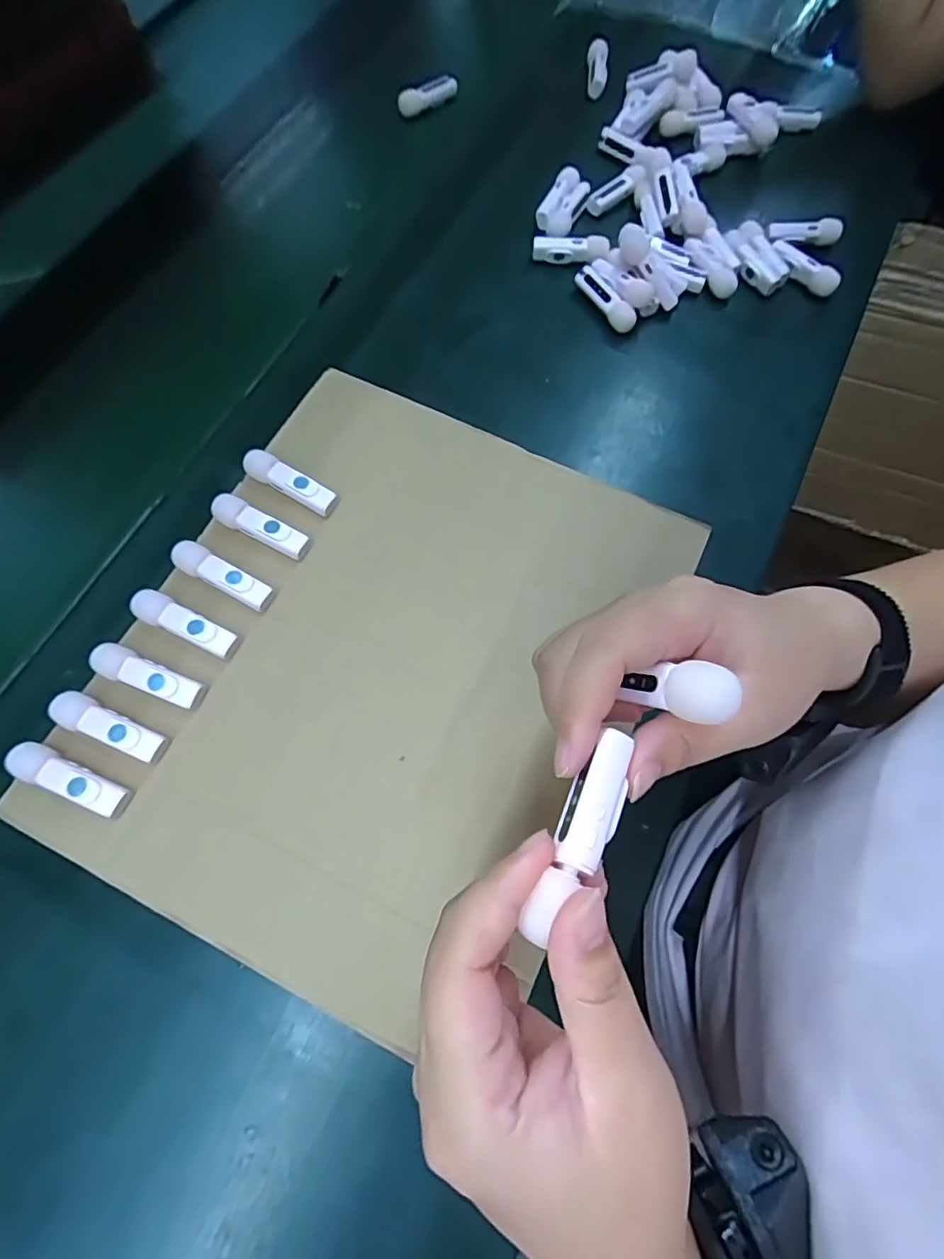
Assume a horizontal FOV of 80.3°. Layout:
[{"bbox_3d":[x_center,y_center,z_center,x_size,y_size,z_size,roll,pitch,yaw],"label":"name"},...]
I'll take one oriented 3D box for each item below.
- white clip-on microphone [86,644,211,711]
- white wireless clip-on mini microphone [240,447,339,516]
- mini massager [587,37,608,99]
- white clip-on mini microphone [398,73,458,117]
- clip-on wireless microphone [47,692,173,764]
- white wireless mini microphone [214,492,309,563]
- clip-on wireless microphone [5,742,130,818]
[{"bbox_3d":[-0.185,0.027,0.321,0.063,0.017,0.018,21,71,9],"label":"white clip-on microphone"},{"bbox_3d":[-0.118,-0.095,0.365,0.062,0.016,0.017,28,72,11],"label":"white wireless clip-on mini microphone"},{"bbox_3d":[0.125,-0.562,0.558,0.017,0.018,0.055,0,85,-2],"label":"mini massager"},{"bbox_3d":[-0.043,-0.531,0.558,0.060,0.028,0.021,-37,76,-13],"label":"white clip-on mini microphone"},{"bbox_3d":[-0.201,0.054,0.311,0.062,0.015,0.018,20,71,9],"label":"clip-on wireless microphone"},{"bbox_3d":[-0.134,-0.064,0.355,0.061,0.018,0.019,28,72,11],"label":"white wireless mini microphone"},{"bbox_3d":[-0.215,0.080,0.300,0.063,0.017,0.018,21,71,9],"label":"clip-on wireless microphone"}]

